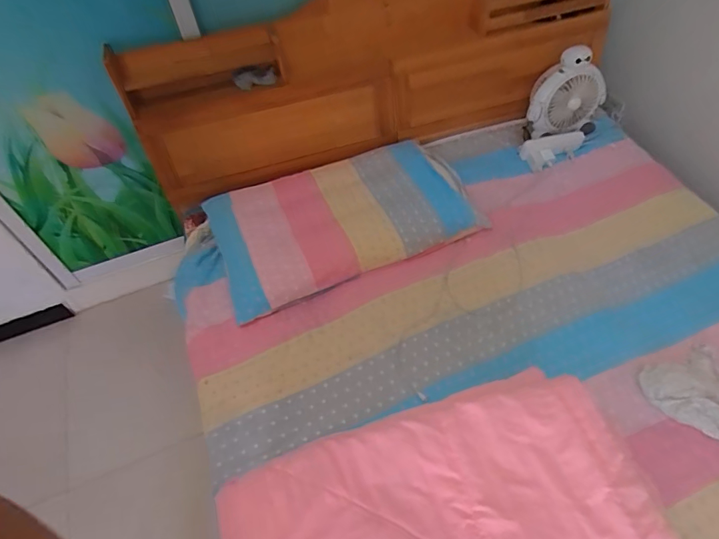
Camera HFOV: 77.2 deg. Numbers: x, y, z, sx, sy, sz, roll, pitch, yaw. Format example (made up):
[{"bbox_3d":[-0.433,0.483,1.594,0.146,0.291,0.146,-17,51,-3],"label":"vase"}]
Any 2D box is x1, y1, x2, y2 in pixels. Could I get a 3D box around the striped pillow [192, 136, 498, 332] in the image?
[{"bbox_3d":[-0.068,-0.168,1.284,0.699,0.136,0.452,-20,52,-10],"label":"striped pillow"}]

